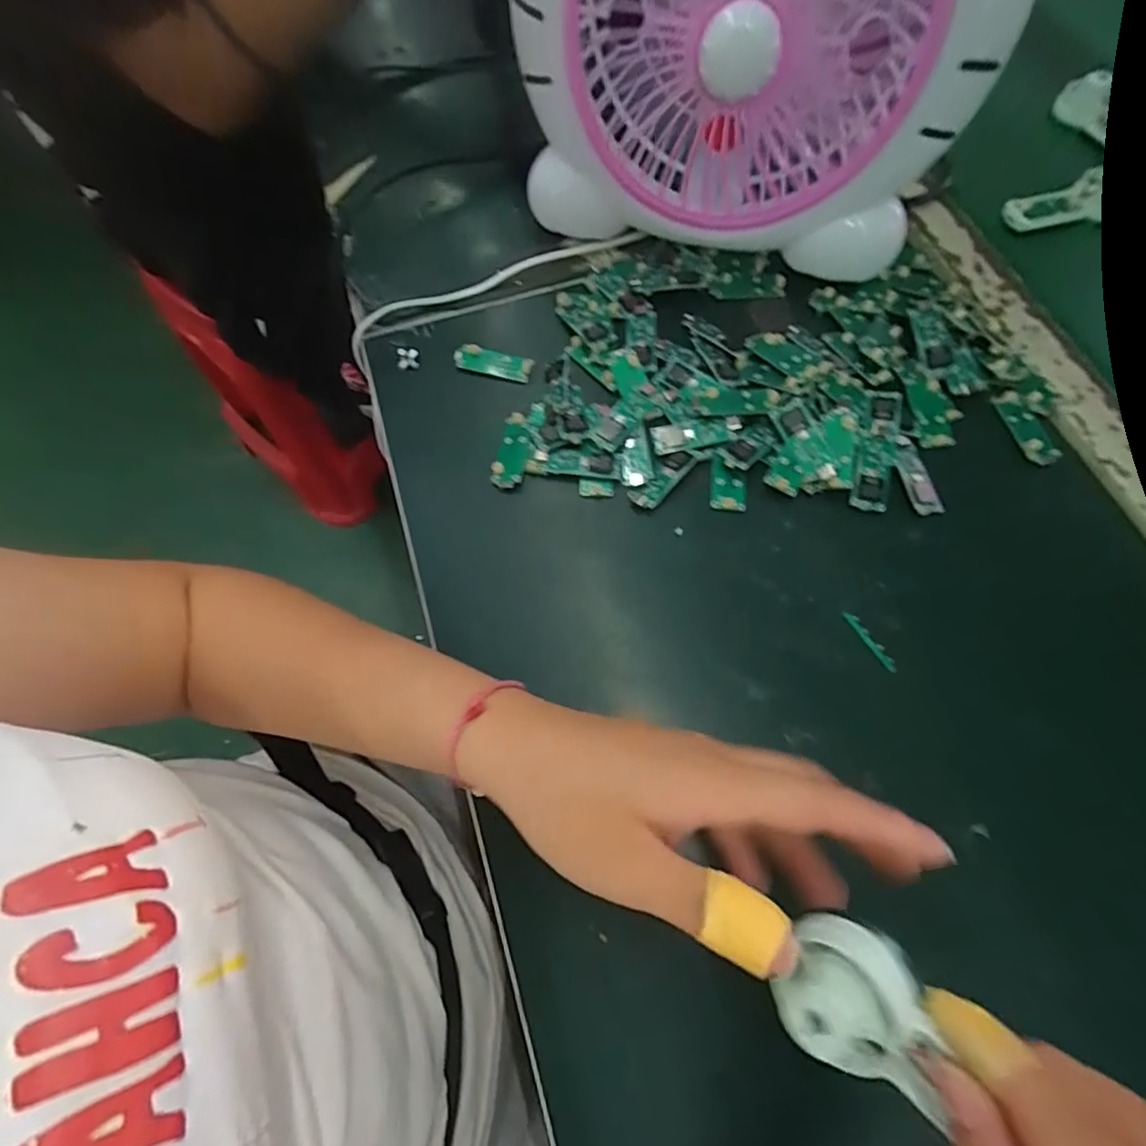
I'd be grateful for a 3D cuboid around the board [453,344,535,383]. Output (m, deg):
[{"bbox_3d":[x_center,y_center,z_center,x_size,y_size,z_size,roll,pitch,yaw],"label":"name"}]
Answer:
[{"bbox_3d":[-0.052,-0.140,0.392,0.049,0.011,0.018,13,69,7],"label":"board"}]

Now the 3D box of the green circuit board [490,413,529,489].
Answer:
[{"bbox_3d":[-0.038,-0.075,0.360,0.019,0.007,0.049,6,68,4],"label":"green circuit board"}]

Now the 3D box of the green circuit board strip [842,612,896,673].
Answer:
[{"bbox_3d":[0.157,0.036,0.311,0.007,0.004,0.037,-31,70,-9],"label":"green circuit board strip"}]

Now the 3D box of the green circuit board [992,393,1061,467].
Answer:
[{"bbox_3d":[0.273,-0.088,0.356,0.021,0.006,0.050,-15,68,-5],"label":"green circuit board"}]

